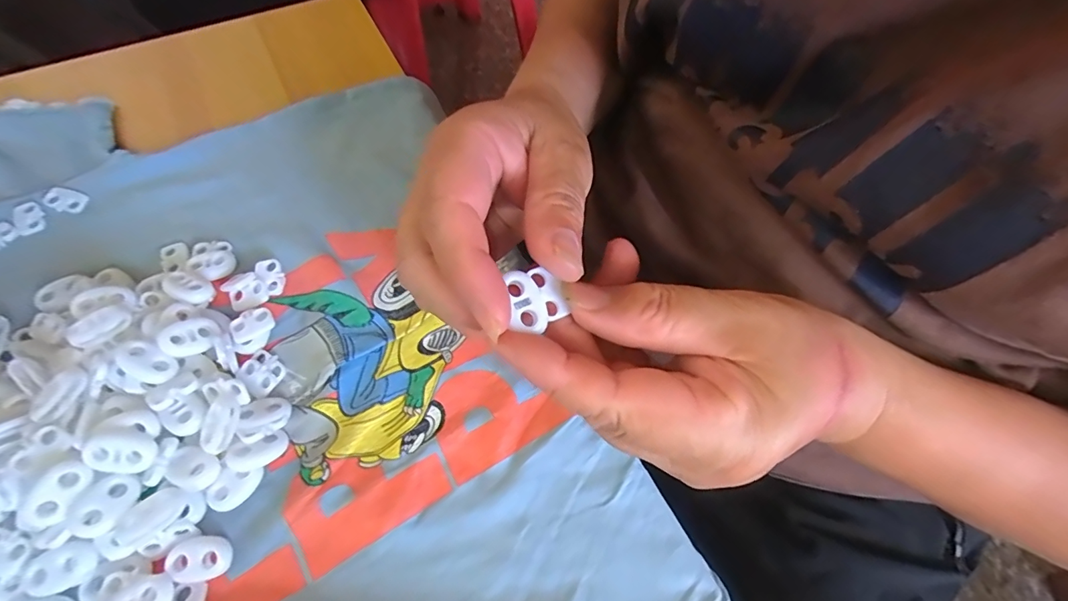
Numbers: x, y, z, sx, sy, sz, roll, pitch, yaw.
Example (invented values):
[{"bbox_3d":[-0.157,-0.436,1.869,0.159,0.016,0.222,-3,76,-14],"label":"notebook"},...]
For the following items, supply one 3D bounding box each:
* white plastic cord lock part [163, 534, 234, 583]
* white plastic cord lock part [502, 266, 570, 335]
[{"bbox_3d":[-0.127,0.097,0.172,0.022,0.004,0.015,-3,63,-5],"label":"white plastic cord lock part"},{"bbox_3d":[0.000,-0.001,0.147,0.018,0.008,0.019,-18,65,-13],"label":"white plastic cord lock part"}]

